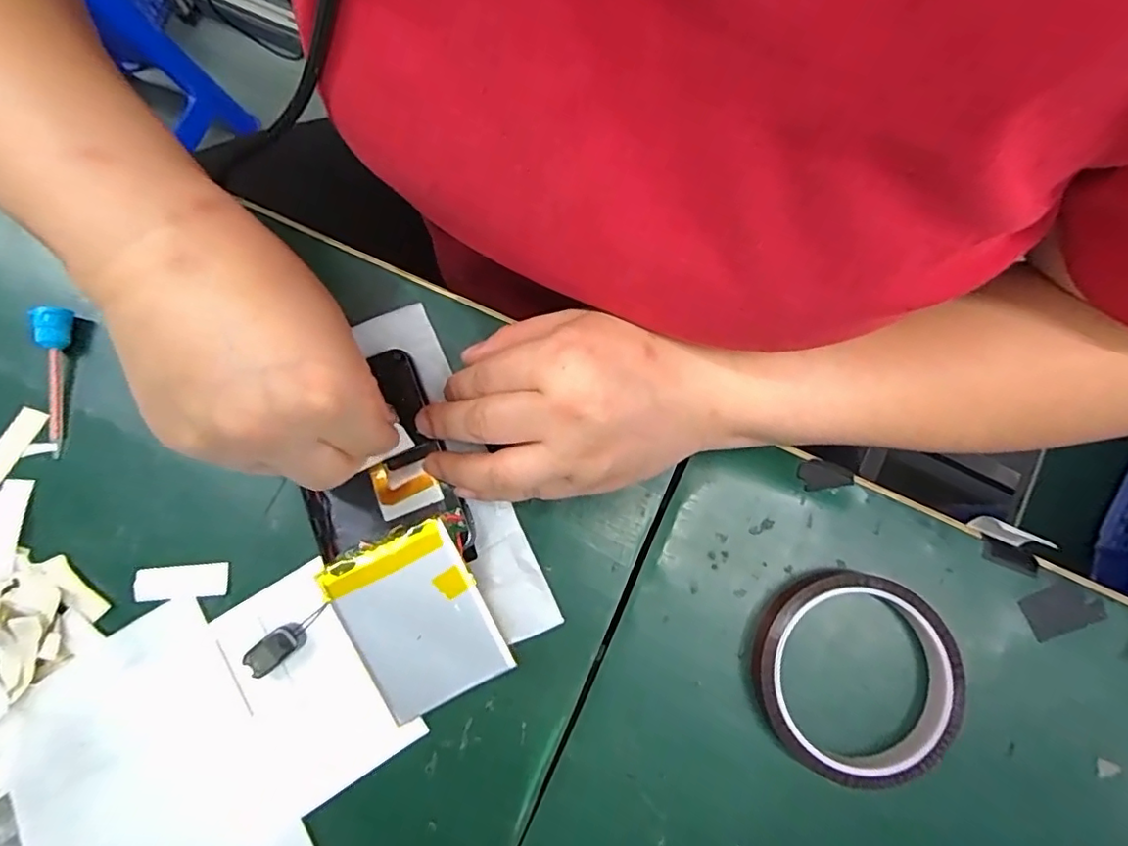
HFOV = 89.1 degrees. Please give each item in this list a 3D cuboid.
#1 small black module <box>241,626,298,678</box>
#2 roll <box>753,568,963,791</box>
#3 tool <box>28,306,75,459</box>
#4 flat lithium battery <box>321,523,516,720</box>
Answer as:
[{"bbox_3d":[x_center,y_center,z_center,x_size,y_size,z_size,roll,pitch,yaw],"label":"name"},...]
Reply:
[{"bbox_3d":[-0.138,0.108,0.272,0.013,0.009,0.023,43,81,9],"label":"small black module"},{"bbox_3d":[0.135,0.117,0.267,0.088,0.015,0.092,0,78,0],"label":"roll"},{"bbox_3d":[-0.265,-0.021,0.297,0.011,0.013,0.076,-1,90,0],"label":"tool"},{"bbox_3d":[-0.068,0.091,0.265,0.061,0.004,0.078,-26,94,-2],"label":"flat lithium battery"}]

